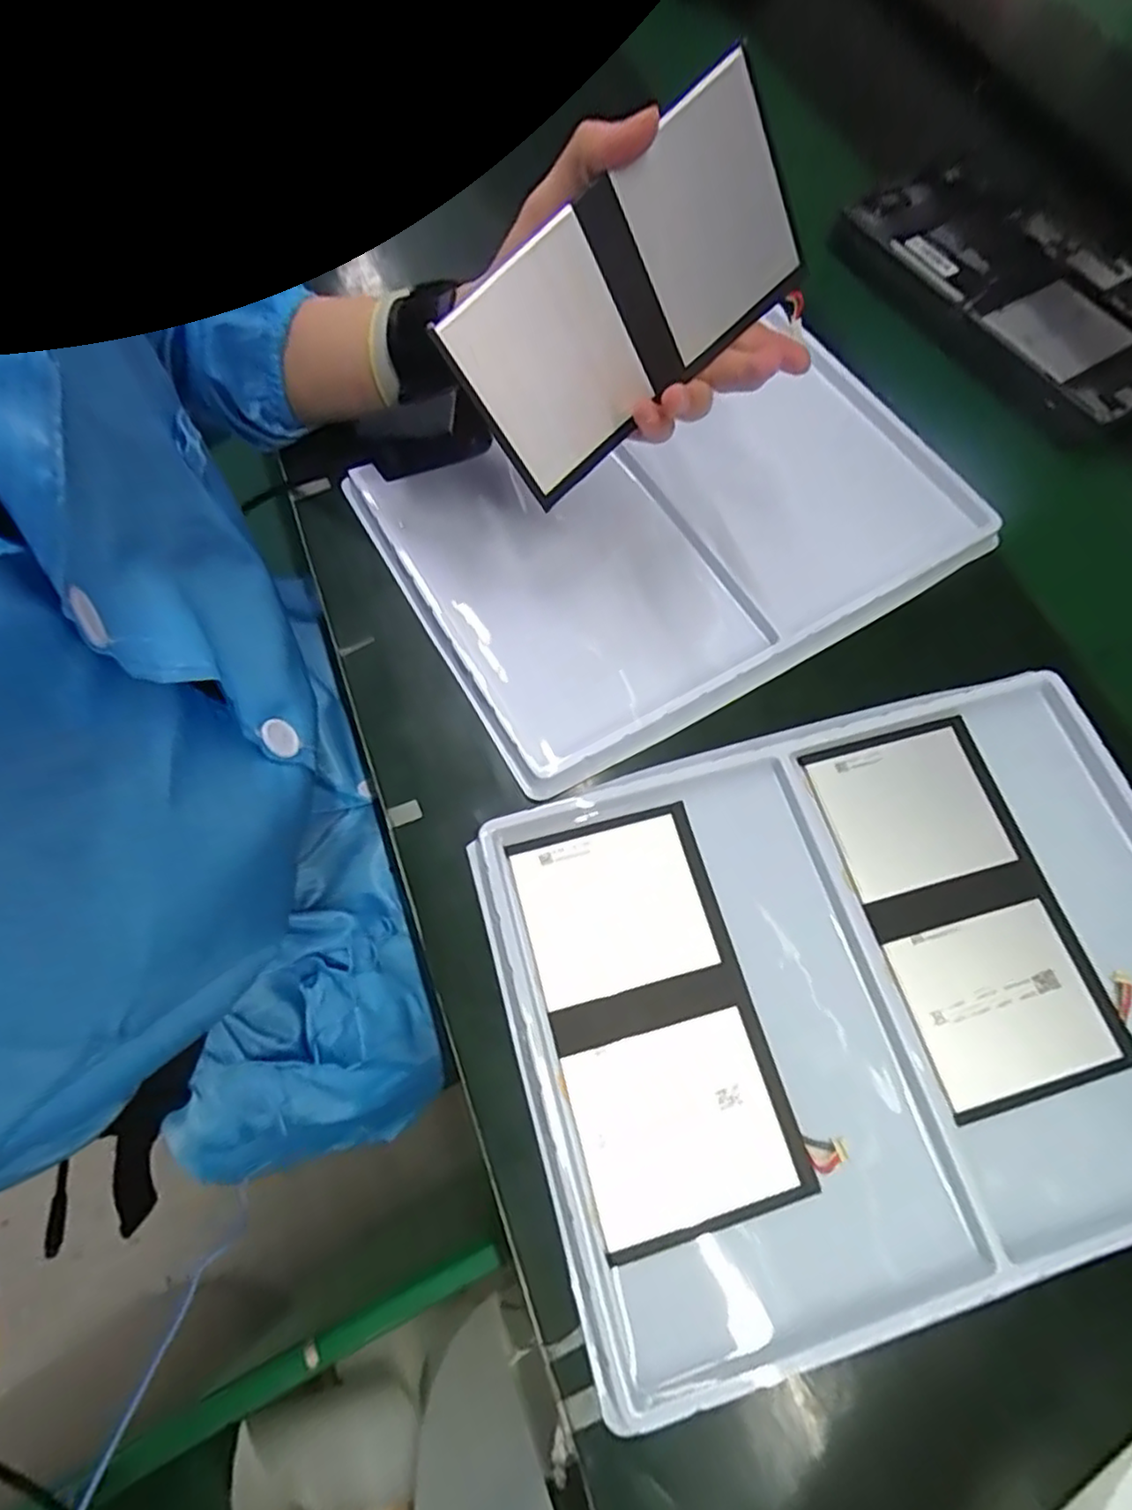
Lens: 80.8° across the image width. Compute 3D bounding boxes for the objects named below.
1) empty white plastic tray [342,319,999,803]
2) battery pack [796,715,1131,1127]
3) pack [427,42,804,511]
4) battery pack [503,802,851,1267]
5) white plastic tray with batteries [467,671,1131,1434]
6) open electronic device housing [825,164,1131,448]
[{"bbox_3d":[0.070,-0.135,0.394,0.326,0.023,0.215,-26,70,-12],"label":"empty white plastic tray"},{"bbox_3d":[0.187,0.068,0.319,0.092,0.006,0.172,-14,68,-8],"label":"battery pack"},{"bbox_3d":[0.030,-0.204,0.298,0.168,0.085,0.009,-42,37,2],"label":"pack"},{"bbox_3d":[0.037,0.112,0.297,0.091,0.007,0.171,-15,68,-8],"label":"battery pack"},{"bbox_3d":[0.137,0.100,0.301,0.319,0.018,0.233,-14,70,-8],"label":"white plastic tray with batteries"},{"bbox_3d":[0.330,-0.340,0.478,0.150,0.018,0.247,-34,72,-15],"label":"open electronic device housing"}]

